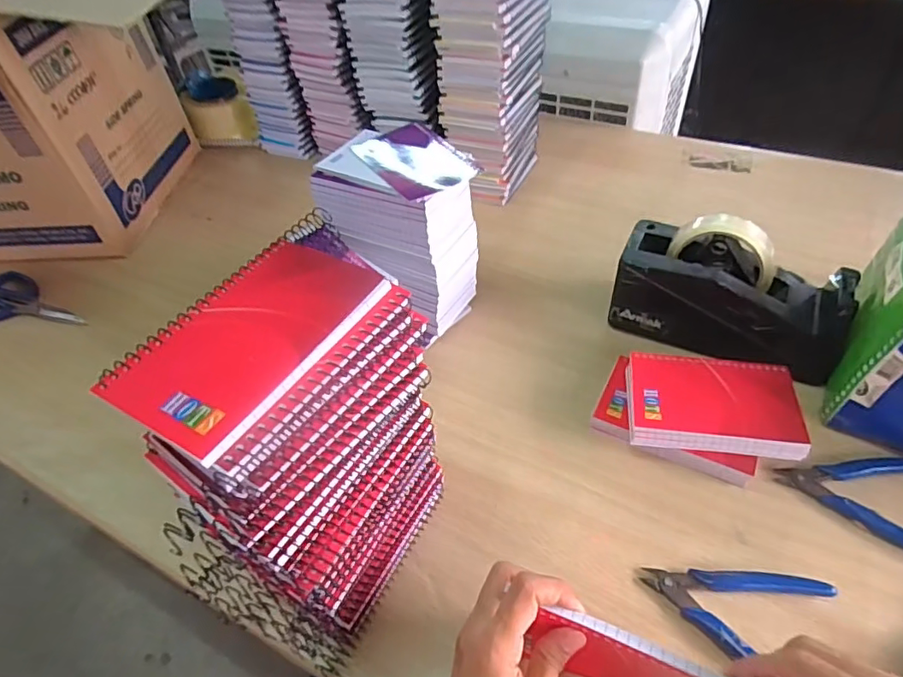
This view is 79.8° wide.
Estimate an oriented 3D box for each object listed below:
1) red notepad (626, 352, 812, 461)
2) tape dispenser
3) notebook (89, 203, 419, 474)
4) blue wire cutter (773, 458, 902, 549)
[{"bbox_3d":[0.213,0.050,0.441,0.127,0.015,0.083,4,59,12],"label":"red notepad"},{"bbox_3d":[0.258,-0.039,0.503,0.198,0.111,0.074,20,52,22],"label":"tape dispenser"},{"bbox_3d":[-0.093,-0.009,0.279,0.089,0.012,0.149,22,53,24],"label":"notebook"},{"bbox_3d":[0.314,0.120,0.414,0.113,0.009,0.081,9,49,14],"label":"blue wire cutter"}]

